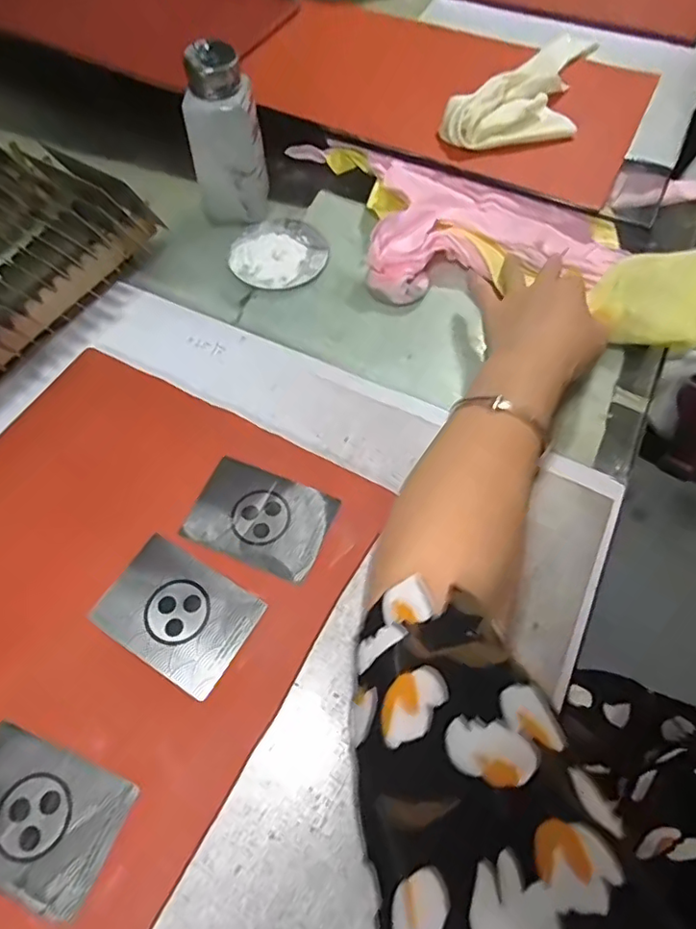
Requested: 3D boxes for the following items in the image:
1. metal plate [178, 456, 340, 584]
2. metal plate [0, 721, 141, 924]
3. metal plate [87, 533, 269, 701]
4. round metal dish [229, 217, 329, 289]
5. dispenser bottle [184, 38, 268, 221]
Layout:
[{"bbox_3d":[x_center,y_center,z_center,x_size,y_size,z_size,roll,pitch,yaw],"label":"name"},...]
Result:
[{"bbox_3d":[-0.055,0.032,0.363,0.085,0.004,0.061,21,64,11],"label":"metal plate"},{"bbox_3d":[-0.157,0.176,0.287,0.085,0.006,0.060,19,64,11],"label":"metal plate"},{"bbox_3d":[-0.101,0.086,0.336,0.086,0.004,0.062,28,66,15],"label":"metal plate"},{"bbox_3d":[-0.060,-0.184,0.494,0.081,0.007,0.081,0,62,1],"label":"round metal dish"},{"bbox_3d":[-0.100,-0.259,0.468,0.055,0.137,0.047,-3,62,-1],"label":"dispenser bottle"}]

